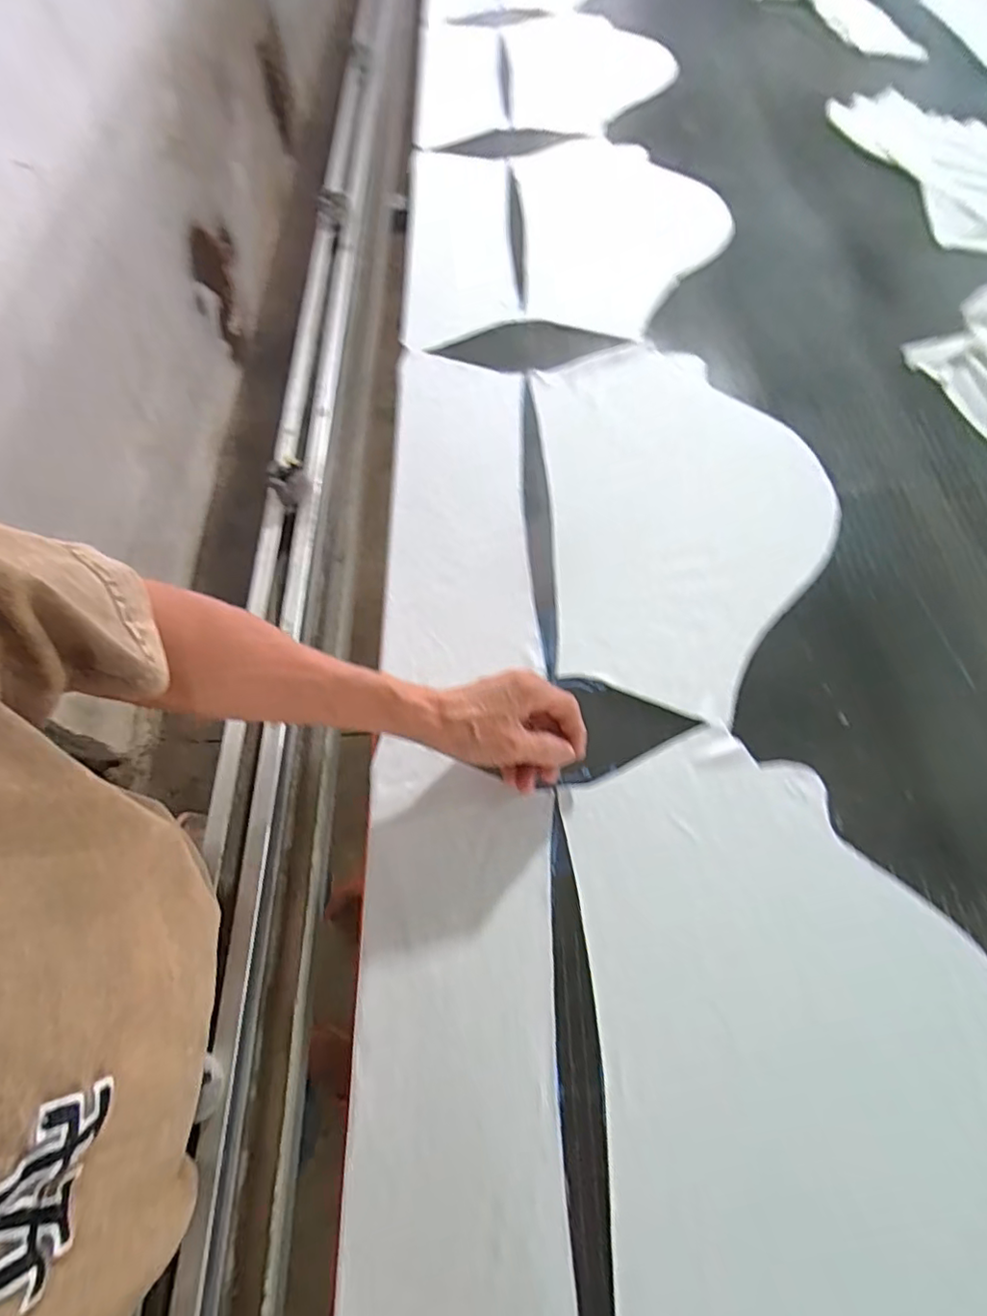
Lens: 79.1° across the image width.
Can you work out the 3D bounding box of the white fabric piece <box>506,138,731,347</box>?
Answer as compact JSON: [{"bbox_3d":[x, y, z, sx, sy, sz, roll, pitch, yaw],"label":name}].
[{"bbox_3d":[0.239,-0.772,1.124,0.369,0.291,0.050,1,62,5],"label":"white fabric piece"}]

